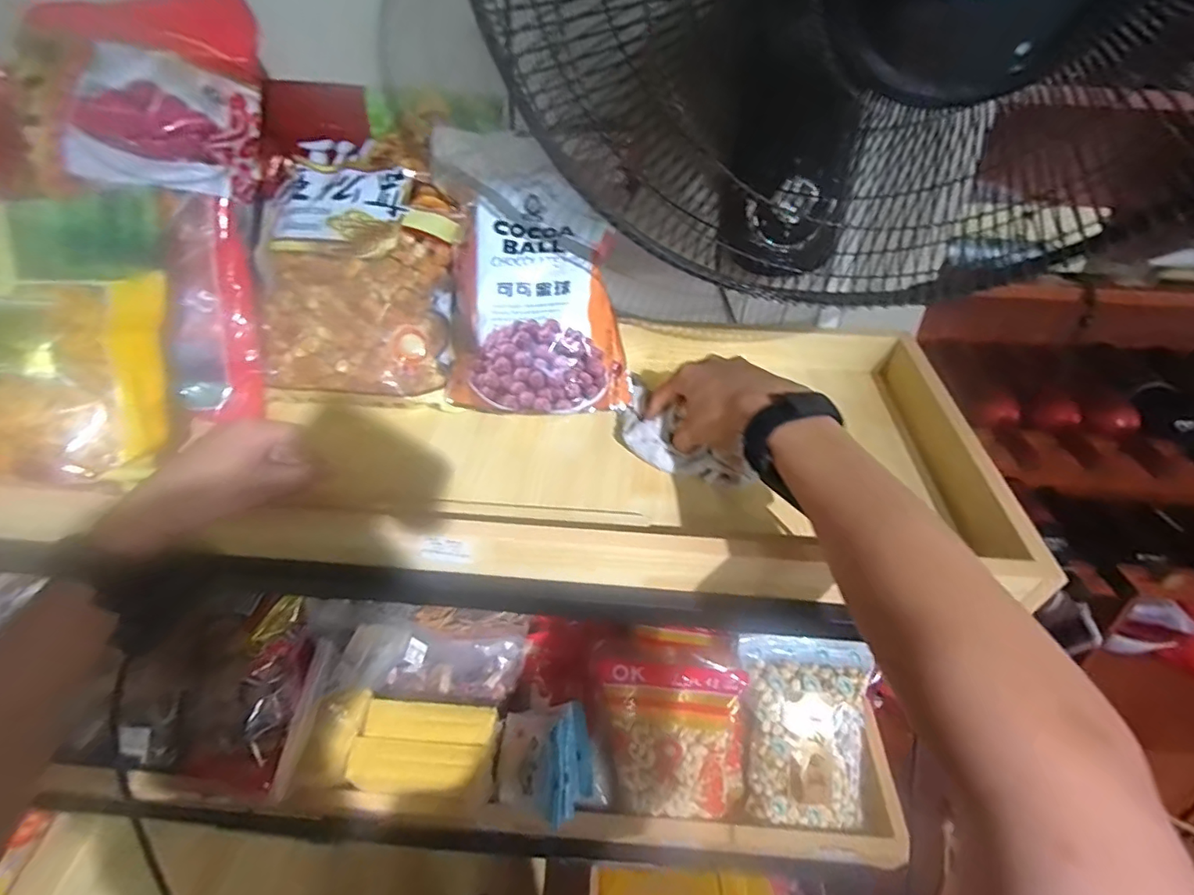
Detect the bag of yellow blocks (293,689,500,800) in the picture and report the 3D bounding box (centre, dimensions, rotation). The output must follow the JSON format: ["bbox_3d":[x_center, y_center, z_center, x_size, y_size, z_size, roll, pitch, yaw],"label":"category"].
[{"bbox_3d":[-0.213,0.334,0.600,0.193,0.076,0.086,4,32,4],"label":"bag of yellow blocks"}]

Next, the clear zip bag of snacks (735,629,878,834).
[{"bbox_3d":[0.232,0.311,0.596,0.133,0.191,0.026,1,-10,6],"label":"clear zip bag of snacks"}]

